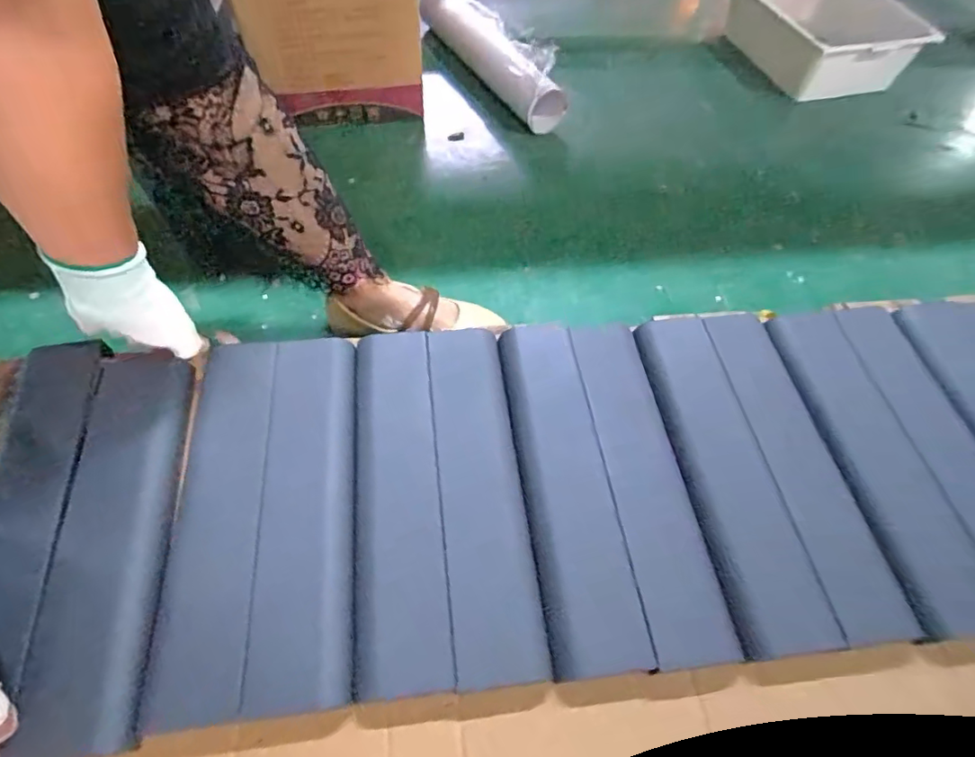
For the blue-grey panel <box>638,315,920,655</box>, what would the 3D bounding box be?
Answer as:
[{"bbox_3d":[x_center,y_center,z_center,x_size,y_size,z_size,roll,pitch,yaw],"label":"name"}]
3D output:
[{"bbox_3d":[0.244,0.066,0.500,0.135,0.030,0.331,-6,57,-3],"label":"blue-grey panel"}]

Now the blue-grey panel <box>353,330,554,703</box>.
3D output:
[{"bbox_3d":[-0.043,0.089,0.471,0.143,0.009,0.319,-7,57,-4],"label":"blue-grey panel"}]

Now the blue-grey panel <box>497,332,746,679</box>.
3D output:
[{"bbox_3d":[0.100,0.081,0.484,0.140,0.016,0.320,-6,57,-3],"label":"blue-grey panel"}]

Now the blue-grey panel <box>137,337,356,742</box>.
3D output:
[{"bbox_3d":[-0.190,0.099,0.456,0.147,0.019,0.319,-7,57,-4],"label":"blue-grey panel"}]

